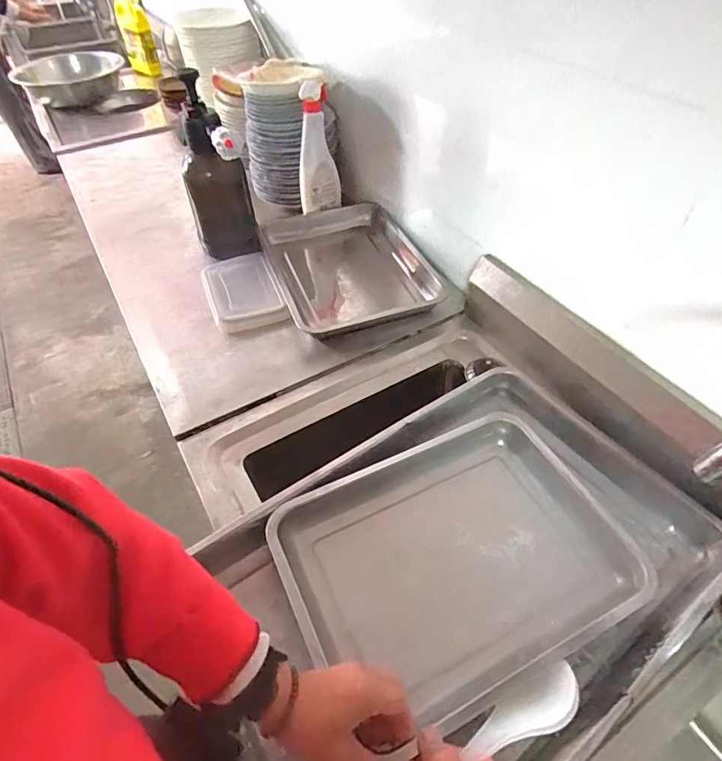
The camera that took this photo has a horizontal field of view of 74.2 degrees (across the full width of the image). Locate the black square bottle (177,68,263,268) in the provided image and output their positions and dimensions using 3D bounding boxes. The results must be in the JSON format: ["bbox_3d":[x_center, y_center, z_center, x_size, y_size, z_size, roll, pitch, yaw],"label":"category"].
[{"bbox_3d":[-0.298,-0.409,0.967,0.123,0.315,0.161,-17,51,-12],"label":"black square bottle"}]

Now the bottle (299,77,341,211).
[{"bbox_3d":[-0.094,-0.475,1.017,0.091,0.257,0.084,-6,50,-2],"label":"bottle"}]

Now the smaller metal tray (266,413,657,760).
[{"bbox_3d":[0.116,0.210,0.584,0.382,0.048,0.286,-23,53,-15],"label":"smaller metal tray"}]

